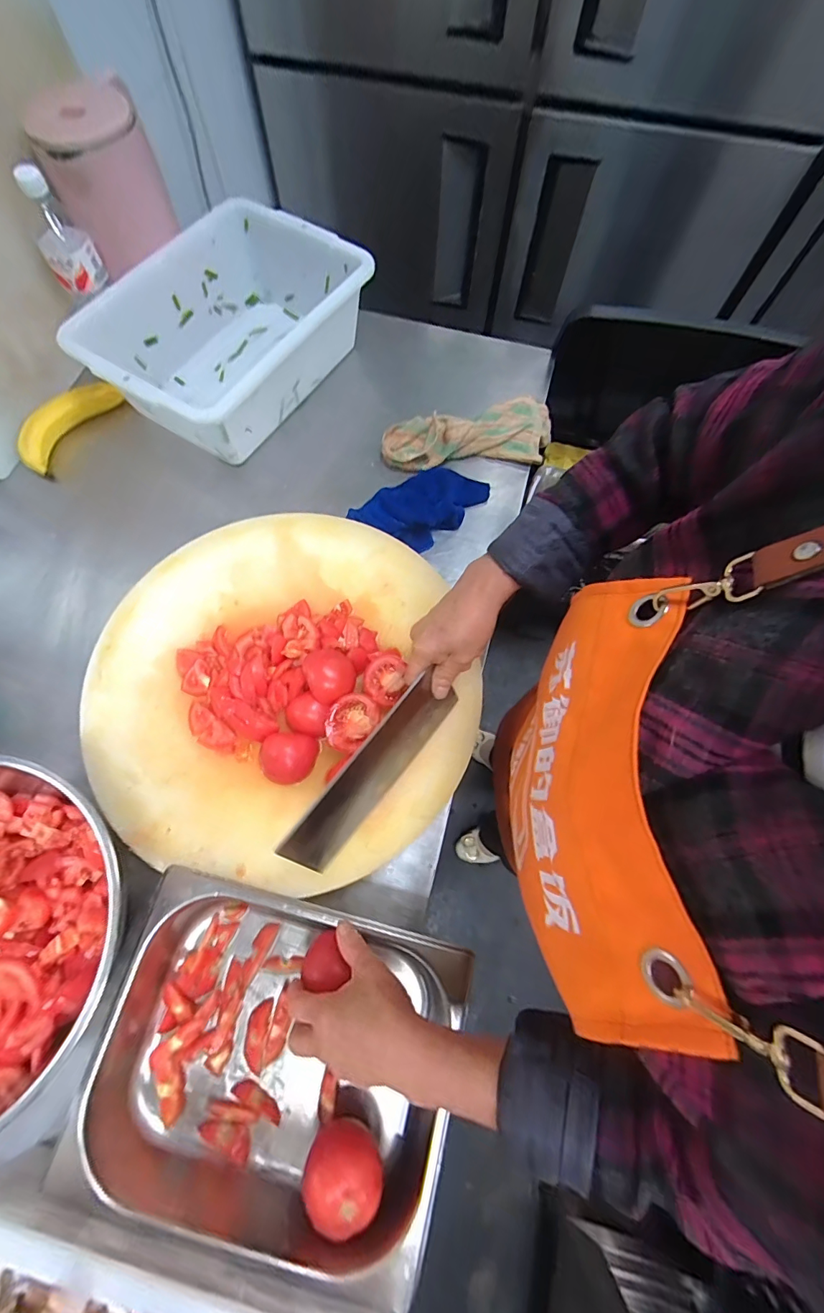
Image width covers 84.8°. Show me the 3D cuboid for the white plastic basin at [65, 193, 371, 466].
[{"bbox_3d":[-0.282,-0.497,0.705,0.268,0.125,0.394,35,74,10],"label":"white plastic basin"}]

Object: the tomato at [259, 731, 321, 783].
[{"bbox_3d":[-0.133,0.110,0.491,0.059,0.030,0.054,10,71,2],"label":"tomato"}]

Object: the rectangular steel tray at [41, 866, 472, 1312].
[{"bbox_3d":[-0.133,0.385,0.442,0.328,0.078,0.267,14,71,4],"label":"rectangular steel tray"}]

